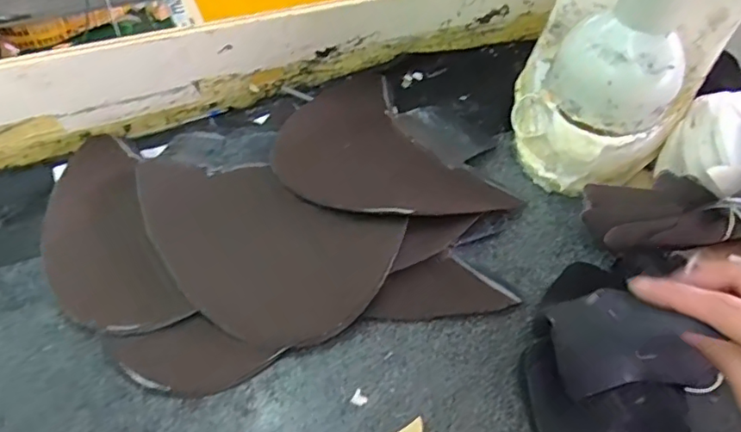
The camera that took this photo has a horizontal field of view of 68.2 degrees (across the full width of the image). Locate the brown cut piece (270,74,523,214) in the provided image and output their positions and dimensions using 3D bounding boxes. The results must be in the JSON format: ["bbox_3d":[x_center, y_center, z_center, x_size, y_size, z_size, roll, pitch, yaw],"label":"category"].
[{"bbox_3d":[-0.003,-0.054,0.450,0.152,0.030,0.200,-27,59,-24],"label":"brown cut piece"}]

